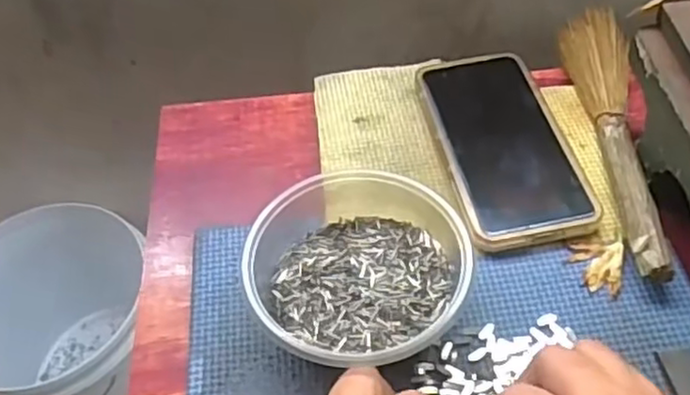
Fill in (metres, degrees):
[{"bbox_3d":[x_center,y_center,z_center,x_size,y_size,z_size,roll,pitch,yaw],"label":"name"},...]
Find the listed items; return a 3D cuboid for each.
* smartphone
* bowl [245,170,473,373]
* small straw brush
[{"bbox_3d":[0.100,-0.037,0.438,0.077,0.015,0.158,-9,51,-3],"label":"smartphone"},{"bbox_3d":[0.009,0.039,0.366,0.111,0.051,0.117,-2,51,2],"label":"bowl"},{"bbox_3d":[0.174,-0.048,0.437,0.039,0.023,0.234,1,51,4],"label":"small straw brush"}]

